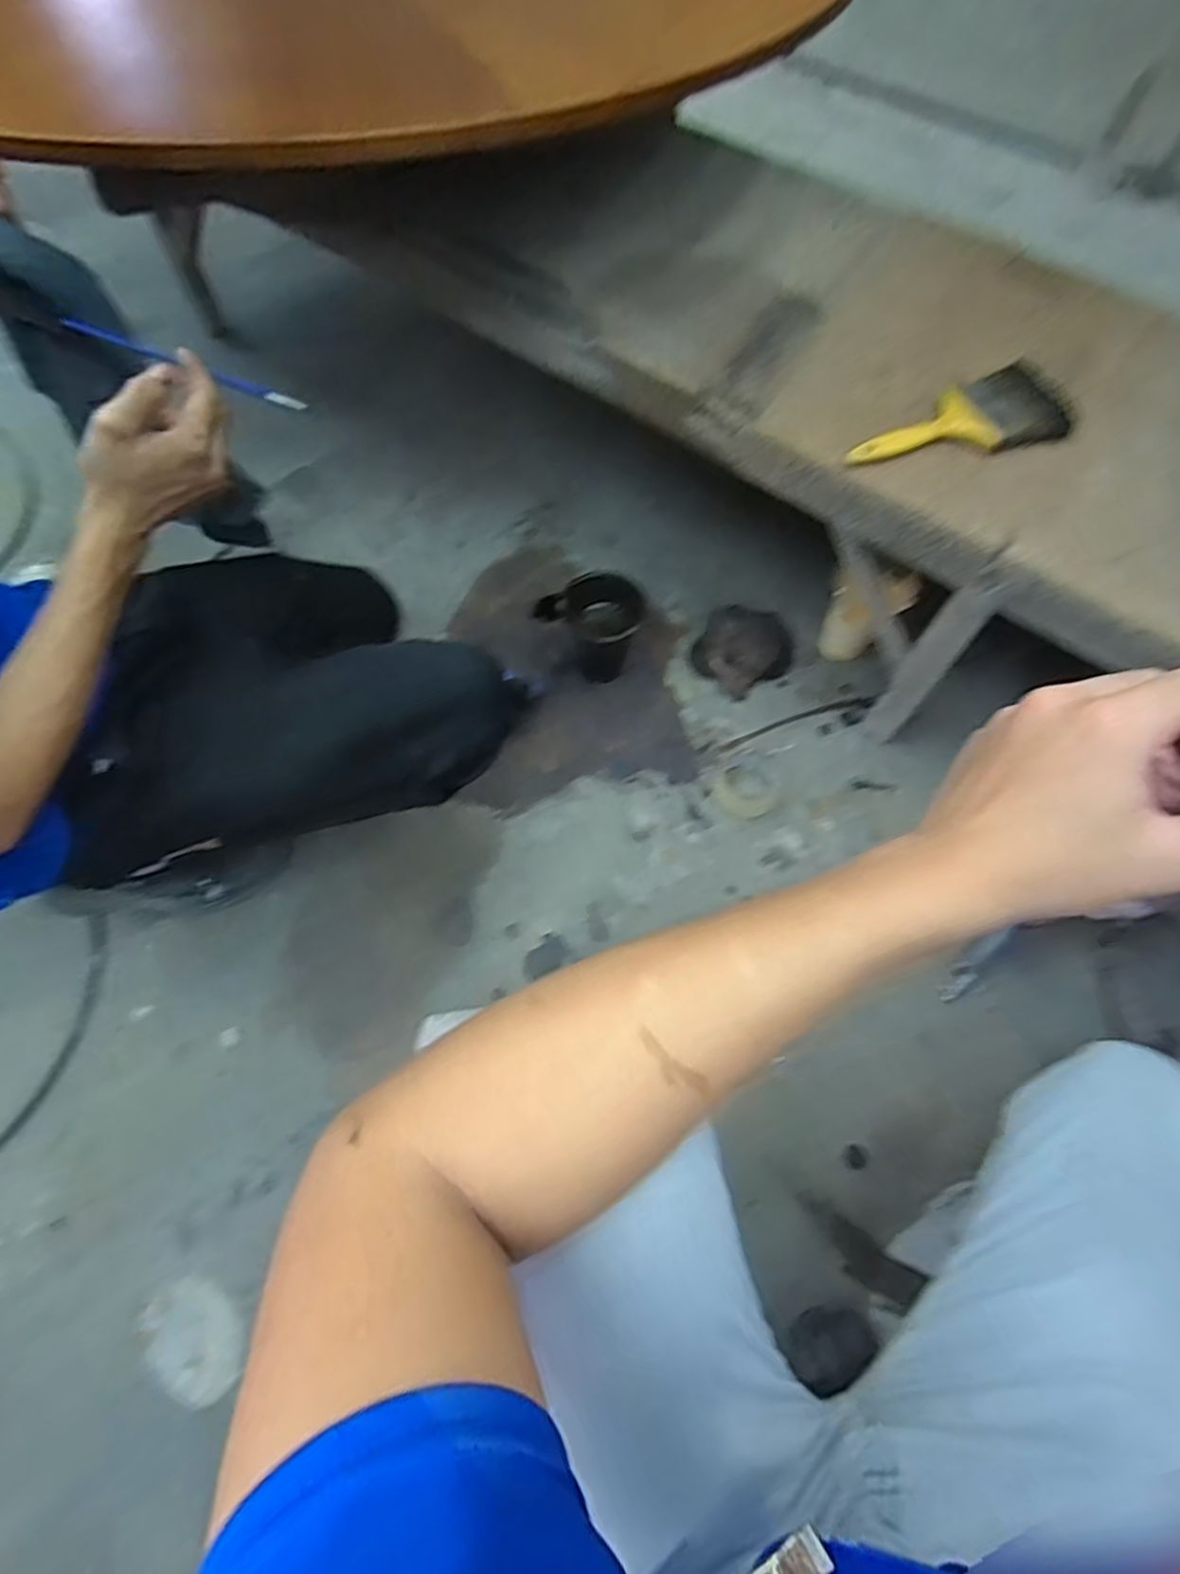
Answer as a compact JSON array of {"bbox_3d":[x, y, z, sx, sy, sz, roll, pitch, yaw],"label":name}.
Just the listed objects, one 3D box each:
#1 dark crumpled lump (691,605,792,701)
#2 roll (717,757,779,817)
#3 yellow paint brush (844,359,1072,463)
[{"bbox_3d":[0.228,-0.208,1.029,0.141,0.065,0.115,-31,69,-15],"label":"dark crumpled lump"},{"bbox_3d":[0.217,0.001,0.957,0.082,0.024,0.083,1,65,-1],"label":"roll"},{"bbox_3d":[0.398,-0.378,0.730,0.257,0.026,0.114,-24,68,-12],"label":"yellow paint brush"}]

